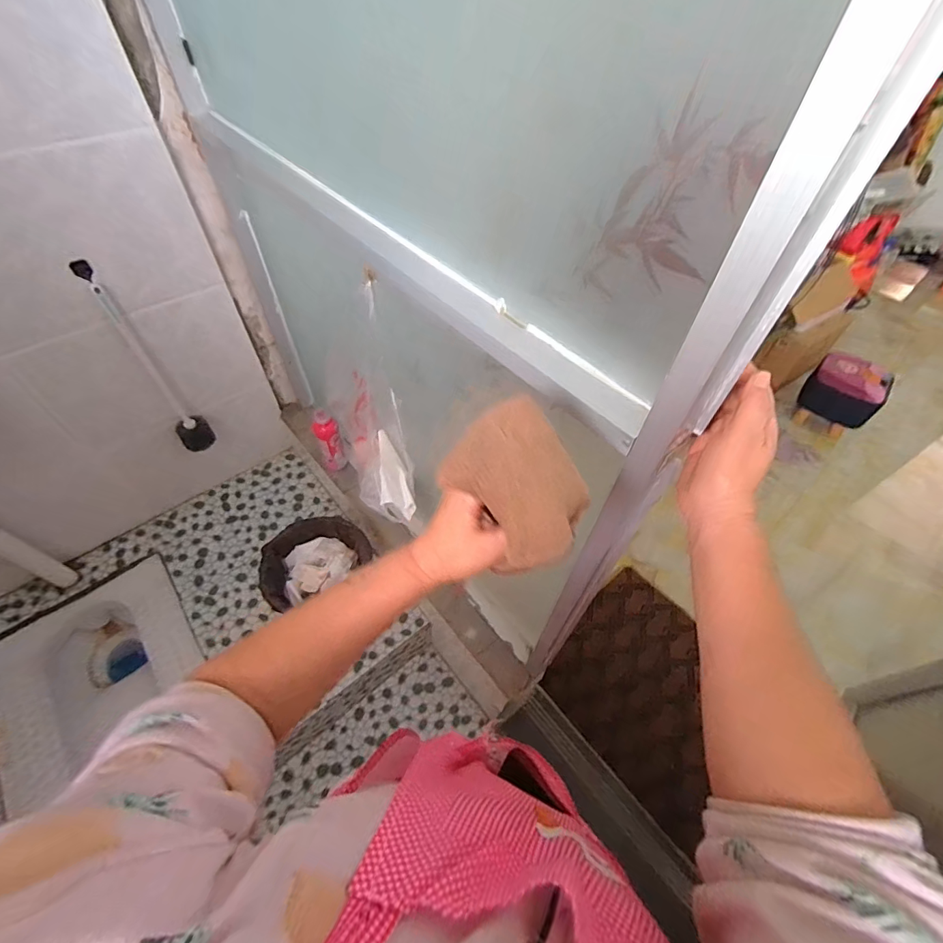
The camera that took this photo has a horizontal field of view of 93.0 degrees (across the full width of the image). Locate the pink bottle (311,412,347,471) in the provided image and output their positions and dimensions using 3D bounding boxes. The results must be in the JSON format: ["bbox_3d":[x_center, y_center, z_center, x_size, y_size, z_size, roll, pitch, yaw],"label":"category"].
[{"bbox_3d":[-0.380,-0.079,1.203,0.063,0.179,0.051,-22,58,-17],"label":"pink bottle"}]

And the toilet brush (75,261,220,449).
[{"bbox_3d":[-0.735,-0.231,1.031,0.079,0.493,0.099,-30,60,-21],"label":"toilet brush"}]

